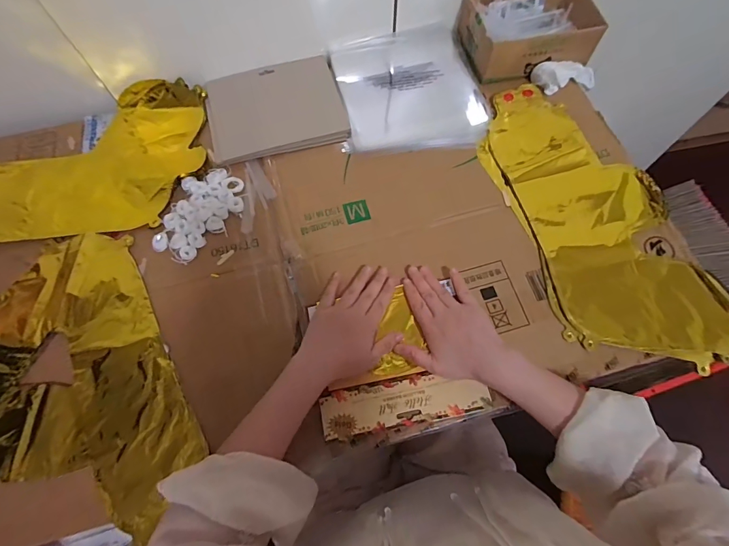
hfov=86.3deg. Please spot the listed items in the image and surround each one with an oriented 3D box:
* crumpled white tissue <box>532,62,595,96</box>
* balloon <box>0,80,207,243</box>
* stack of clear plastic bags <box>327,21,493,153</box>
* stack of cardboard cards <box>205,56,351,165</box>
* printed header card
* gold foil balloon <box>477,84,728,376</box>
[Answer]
[{"bbox_3d":[0.325,-0.311,0.616,0.110,0.035,0.042,-7,68,-15],"label":"crumpled white tissue"},{"bbox_3d":[-0.437,-0.155,0.560,0.407,0.025,0.237,-9,69,-3],"label":"balloon"},{"bbox_3d":[0.067,-0.286,0.600,0.215,0.016,0.227,-8,69,-3],"label":"stack of clear plastic bags"},{"bbox_3d":[-0.134,-0.251,0.594,0.201,0.013,0.158,-14,69,-5],"label":"stack of cardboard cards"},{"bbox_3d":[0.047,0.145,0.442,0.188,0.007,0.052,-10,69,-3],"label":"printed header card"},{"bbox_3d":[0.301,-0.079,0.521,0.209,0.011,0.435,-20,70,-7],"label":"gold foil balloon"}]

